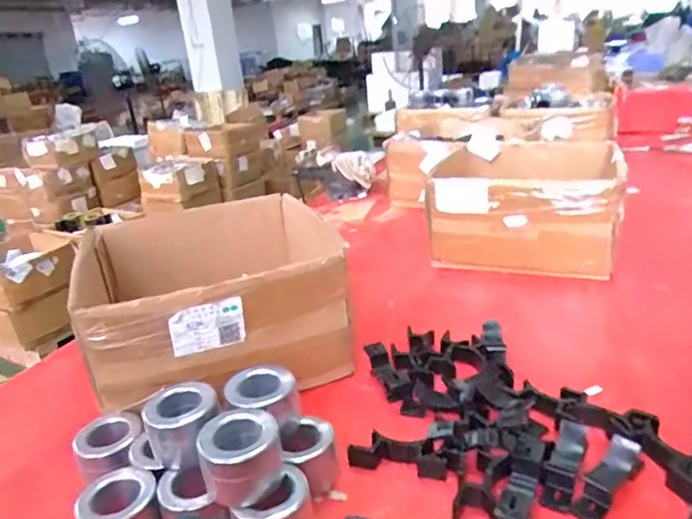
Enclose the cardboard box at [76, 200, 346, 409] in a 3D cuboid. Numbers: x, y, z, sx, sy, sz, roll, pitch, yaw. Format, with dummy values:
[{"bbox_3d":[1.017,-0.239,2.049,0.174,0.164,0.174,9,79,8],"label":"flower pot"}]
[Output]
[{"bbox_3d":[-0.177,0.051,0.770,0.332,0.167,0.338,-12,22,-13],"label":"cardboard box"}]

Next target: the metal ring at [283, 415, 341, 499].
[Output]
[{"bbox_3d":[-0.035,0.204,0.550,0.054,0.058,0.058,-6,22,2],"label":"metal ring"}]

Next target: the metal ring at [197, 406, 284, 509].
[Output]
[{"bbox_3d":[-0.093,0.179,0.483,0.068,0.059,0.068,-10,22,-9],"label":"metal ring"}]

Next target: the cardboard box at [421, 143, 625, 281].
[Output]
[{"bbox_3d":[0.353,-0.111,1.062,0.316,0.171,0.330,3,23,23],"label":"cardboard box"}]

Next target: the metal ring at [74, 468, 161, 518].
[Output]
[{"bbox_3d":[-0.207,0.240,0.495,0.068,0.054,0.070,-15,23,-21],"label":"metal ring"}]

